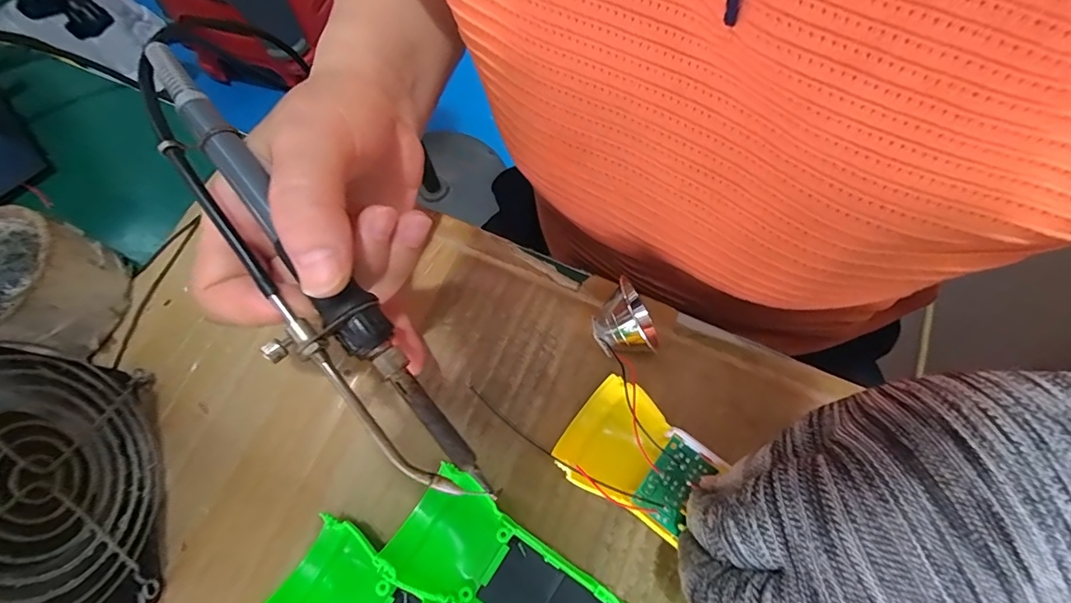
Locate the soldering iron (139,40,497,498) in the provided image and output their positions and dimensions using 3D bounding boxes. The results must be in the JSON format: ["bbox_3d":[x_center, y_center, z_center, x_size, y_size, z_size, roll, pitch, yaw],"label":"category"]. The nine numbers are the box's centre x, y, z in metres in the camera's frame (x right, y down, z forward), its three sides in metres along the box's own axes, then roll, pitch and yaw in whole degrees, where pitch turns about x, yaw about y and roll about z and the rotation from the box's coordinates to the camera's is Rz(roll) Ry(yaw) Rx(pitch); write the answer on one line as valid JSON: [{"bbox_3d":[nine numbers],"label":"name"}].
[{"bbox_3d":[-0.091,-0.009,0.177,0.035,0.022,0.211,-38,86,-10],"label":"soldering iron"}]

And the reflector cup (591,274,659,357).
[{"bbox_3d":[0.043,0.012,0.246,0.025,0.033,0.038,-18,72,-4],"label":"reflector cup"}]

